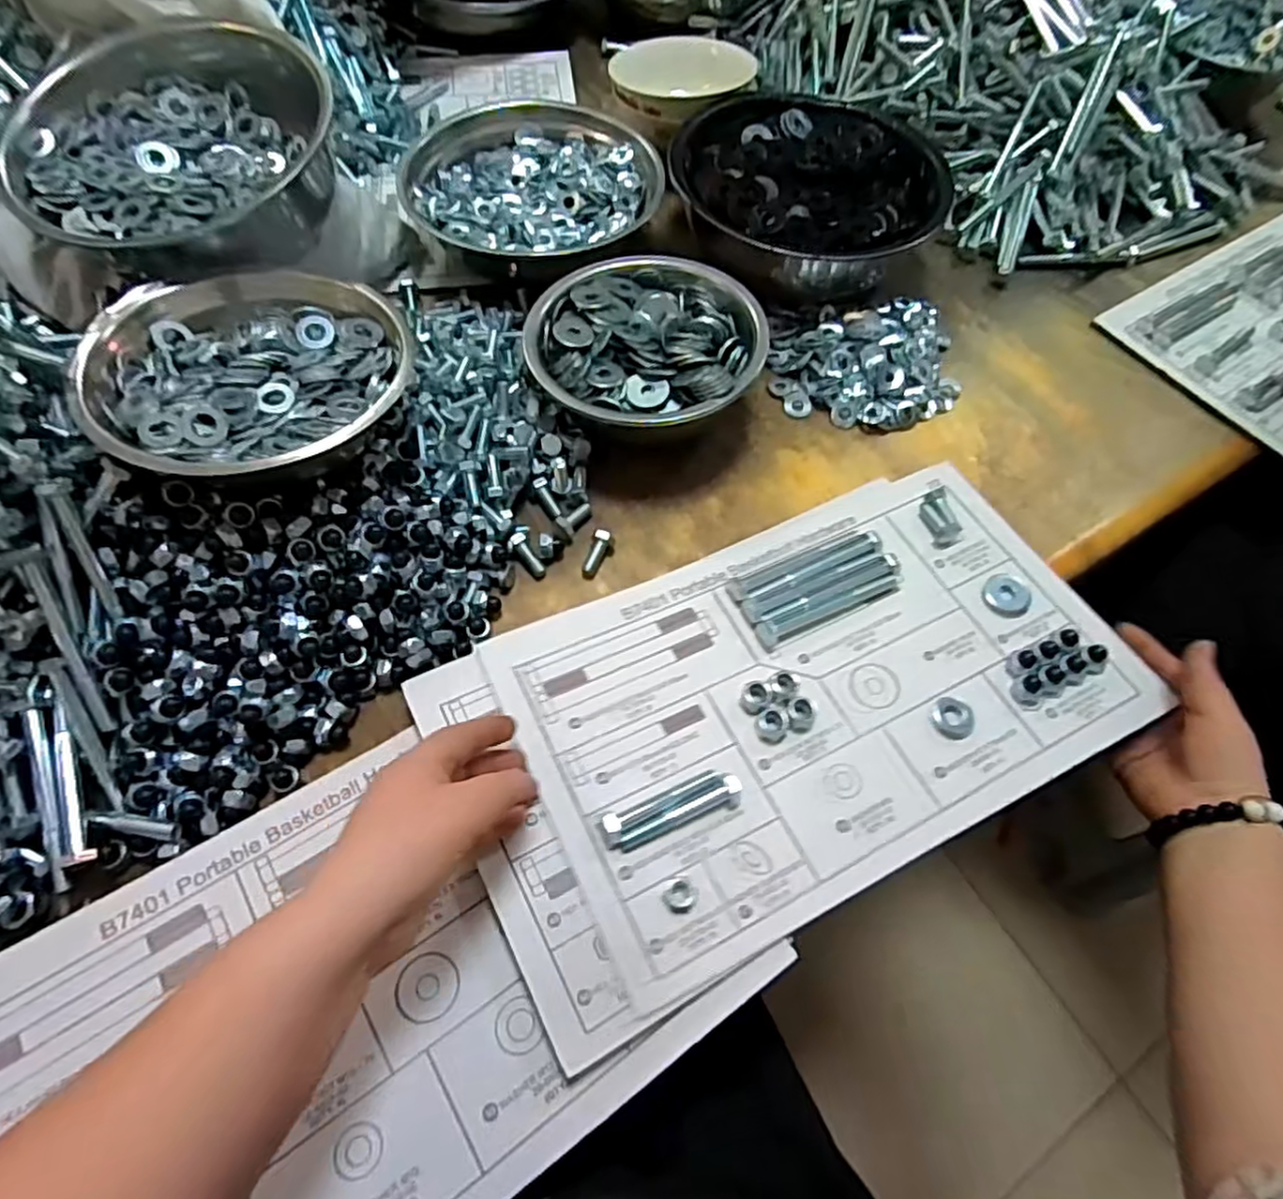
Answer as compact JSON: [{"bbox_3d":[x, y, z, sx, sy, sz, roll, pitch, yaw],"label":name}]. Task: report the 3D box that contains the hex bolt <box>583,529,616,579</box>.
[{"bbox_3d":[-0.031,-0.034,0.478,0.013,0.013,0.039,23,62,9],"label":"hex bolt"}]

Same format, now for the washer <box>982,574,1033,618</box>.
[{"bbox_3d":[0.249,-0.004,0.465,0.030,0.004,0.033,2,61,-3],"label":"washer"}]

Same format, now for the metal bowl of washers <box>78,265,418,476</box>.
[{"bbox_3d":[-0.236,-0.143,0.421,0.181,0.047,0.179,2,61,-3],"label":"metal bowl of washers"}]

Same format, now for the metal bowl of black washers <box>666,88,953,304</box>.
[{"bbox_3d":[0.143,-0.361,0.617,0.224,0.064,0.216,2,61,-3],"label":"metal bowl of black washers"}]

